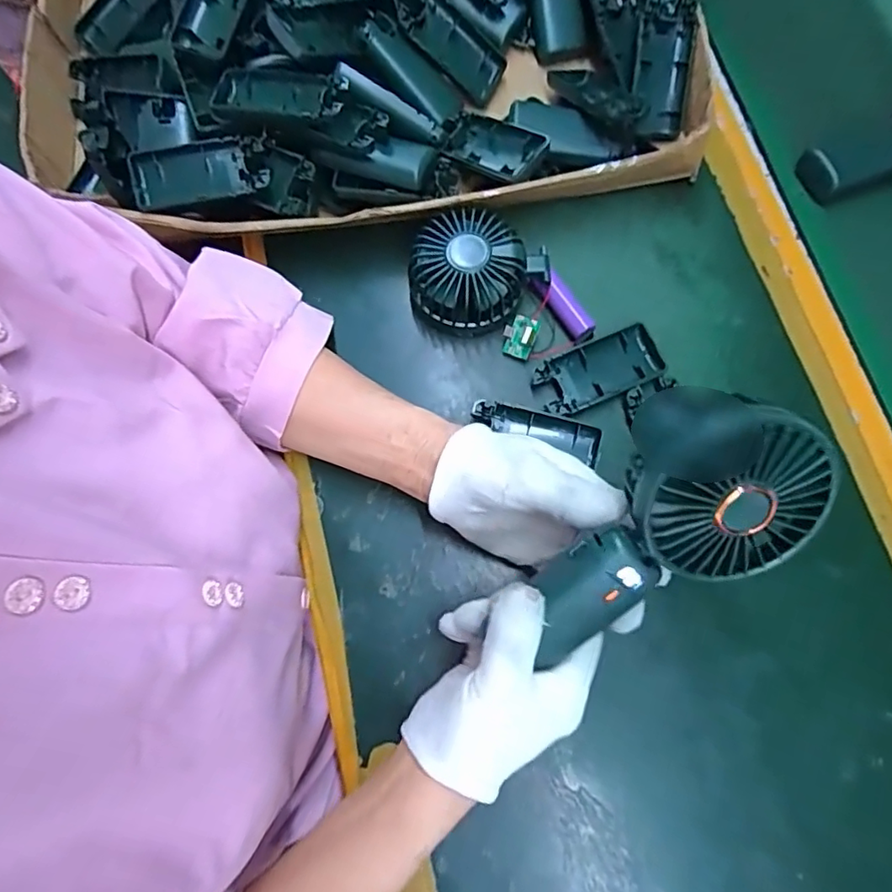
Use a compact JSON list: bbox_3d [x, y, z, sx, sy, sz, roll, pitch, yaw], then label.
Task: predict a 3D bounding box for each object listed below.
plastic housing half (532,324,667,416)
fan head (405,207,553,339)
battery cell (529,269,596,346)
[{"bbox_3d":[0.114,-0.057,0.418,0.095,0.011,0.044,-22,75,-6],"label":"plastic housing half"},{"bbox_3d":[0.020,-0.128,0.425,0.089,0.050,0.085,38,78,10],"label":"fan head"},{"bbox_3d":[0.089,-0.105,0.427,0.016,0.017,0.061,-32,77,-9],"label":"battery cell"}]

